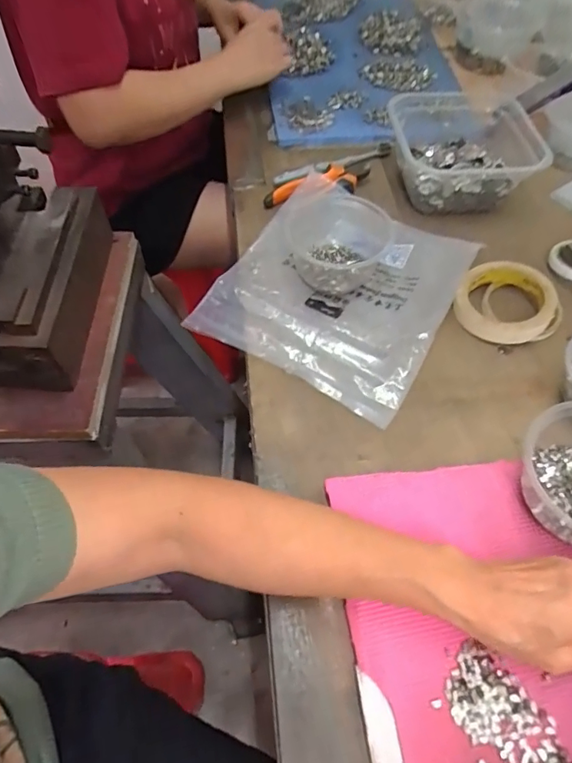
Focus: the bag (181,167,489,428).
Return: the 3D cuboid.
[{"bbox_3d":[0.059,-0.112,0.538,0.234,0.036,0.255,26,62,18],"label":"bag"}]

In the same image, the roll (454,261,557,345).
[{"bbox_3d":[0.235,-0.086,0.530,0.094,0.033,0.098,-1,57,2],"label":"roll"}]

